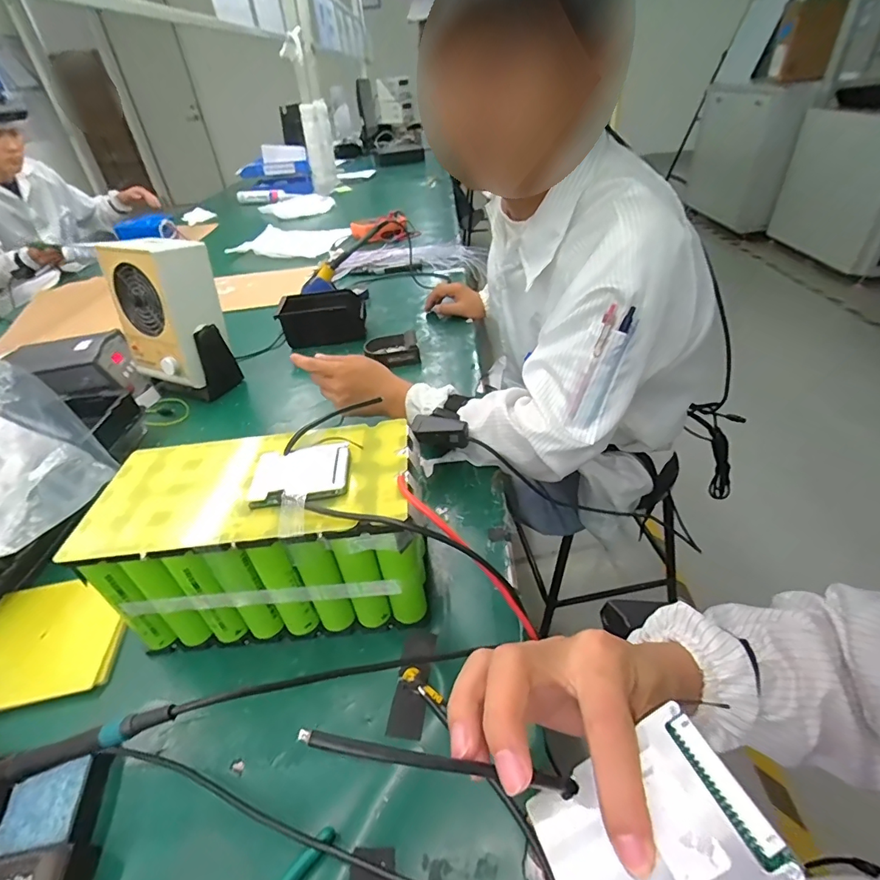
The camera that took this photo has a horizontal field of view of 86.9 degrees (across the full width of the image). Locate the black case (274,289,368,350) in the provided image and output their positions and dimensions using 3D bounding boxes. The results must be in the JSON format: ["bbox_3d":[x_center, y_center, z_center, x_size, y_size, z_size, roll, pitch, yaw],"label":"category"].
[{"bbox_3d":[-0.238,-0.257,0.967,0.168,0.069,0.124,-6,38,-1],"label":"black case"}]

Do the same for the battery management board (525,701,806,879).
[{"bbox_3d":[0.080,0.149,0.176,0.075,0.004,0.056,-38,38,5],"label":"battery management board"}]

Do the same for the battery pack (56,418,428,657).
[{"bbox_3d":[-0.156,0.085,0.450,0.277,0.150,0.147,-6,39,0],"label":"battery pack"}]

